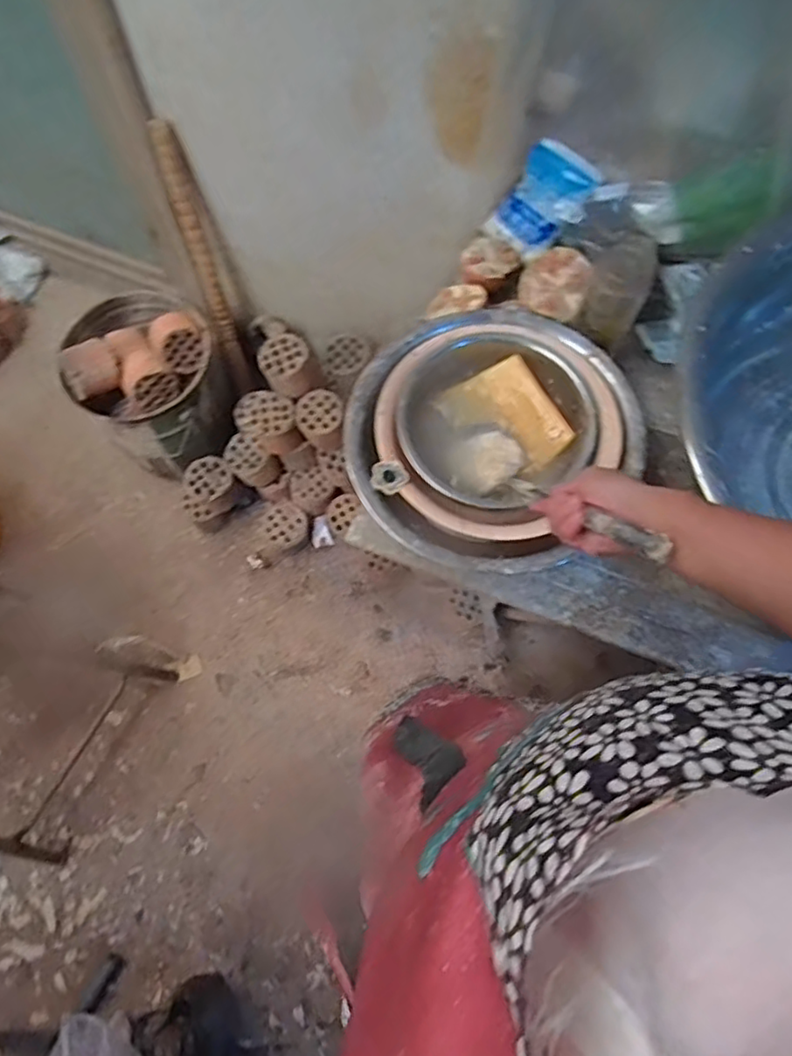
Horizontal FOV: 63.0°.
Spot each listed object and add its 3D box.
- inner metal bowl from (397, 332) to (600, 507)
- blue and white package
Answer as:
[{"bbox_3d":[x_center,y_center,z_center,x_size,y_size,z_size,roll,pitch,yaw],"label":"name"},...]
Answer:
[{"bbox_3d":[0.115,-0.129,0.769,0.217,0.068,0.198,-1,72,2],"label":"inner metal bowl"},{"bbox_3d":[0.201,-0.449,0.886,0.107,0.040,0.137,37,110,5],"label":"blue and white package"}]

